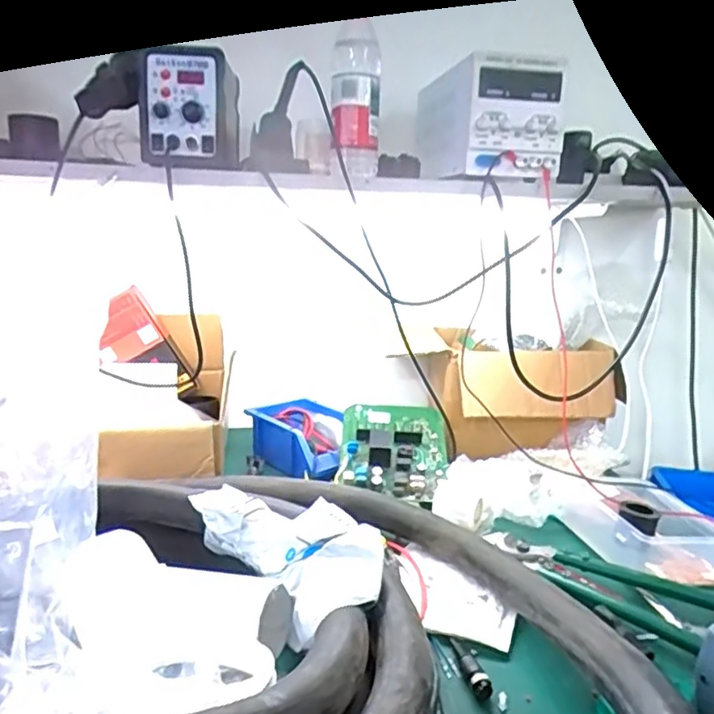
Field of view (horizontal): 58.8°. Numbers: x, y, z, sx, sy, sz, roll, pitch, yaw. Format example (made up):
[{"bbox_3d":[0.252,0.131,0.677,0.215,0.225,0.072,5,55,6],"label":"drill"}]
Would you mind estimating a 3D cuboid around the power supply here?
[{"bbox_3d":[0.181,-0.324,0.918,0.128,0.137,0.265,0,12,-9],"label":"power supply"}]

